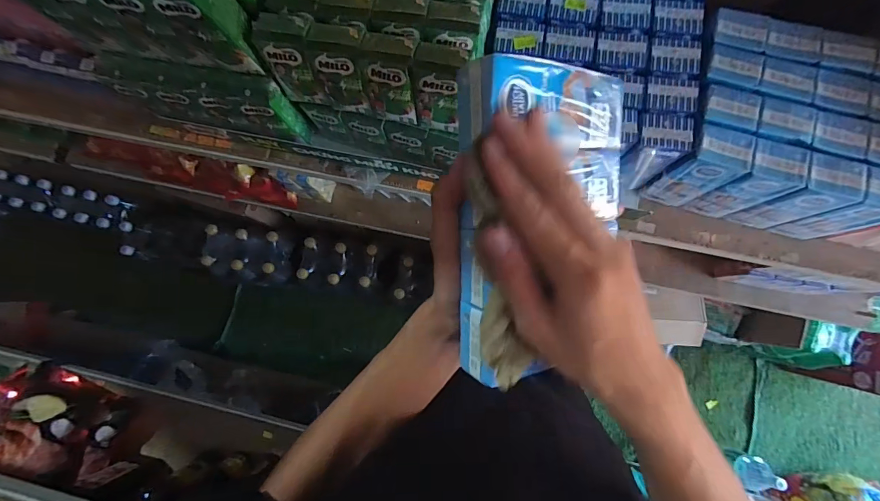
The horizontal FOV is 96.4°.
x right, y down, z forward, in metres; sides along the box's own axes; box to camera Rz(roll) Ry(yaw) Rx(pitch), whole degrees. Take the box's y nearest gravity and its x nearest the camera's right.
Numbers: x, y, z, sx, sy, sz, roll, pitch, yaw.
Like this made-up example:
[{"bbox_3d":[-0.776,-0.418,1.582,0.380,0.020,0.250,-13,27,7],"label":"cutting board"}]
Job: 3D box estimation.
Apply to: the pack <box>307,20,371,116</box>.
[{"bbox_3d":[-0.091,-0.176,0.381,0.051,0.085,0.042,16,83,5],"label":"pack"}]

